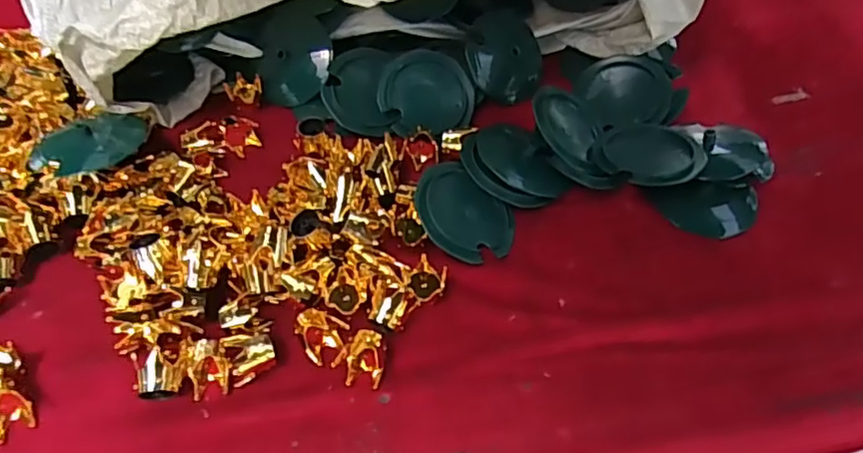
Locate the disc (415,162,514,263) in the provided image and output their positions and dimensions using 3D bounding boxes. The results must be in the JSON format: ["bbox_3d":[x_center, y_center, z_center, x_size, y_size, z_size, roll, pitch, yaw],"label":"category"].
[{"bbox_3d":[0.022,-0.009,0.400,0.070,0.007,0.070,12,61,-23],"label":"disc"}]

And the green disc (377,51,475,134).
[{"bbox_3d":[-0.004,-0.107,0.477,0.073,0.005,0.067,1,87,-11],"label":"green disc"}]

